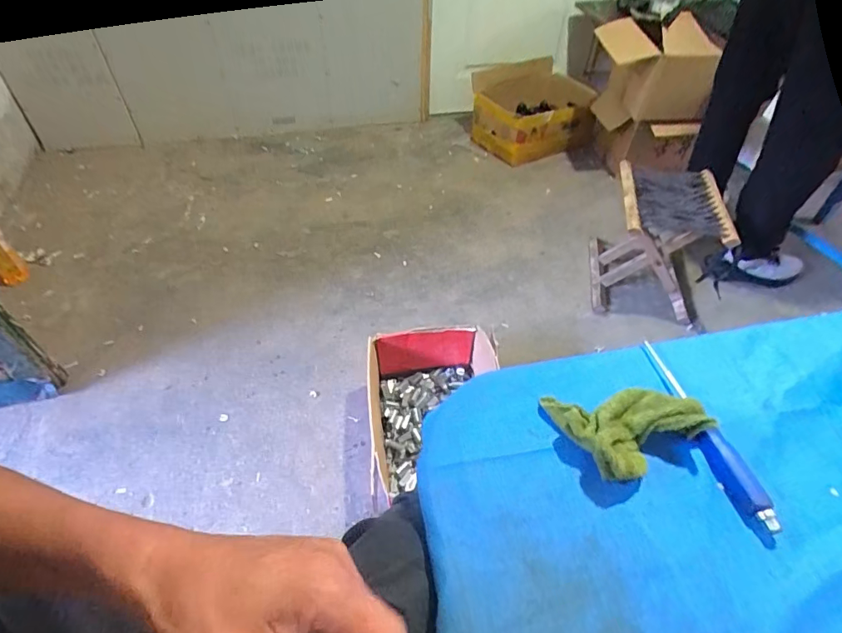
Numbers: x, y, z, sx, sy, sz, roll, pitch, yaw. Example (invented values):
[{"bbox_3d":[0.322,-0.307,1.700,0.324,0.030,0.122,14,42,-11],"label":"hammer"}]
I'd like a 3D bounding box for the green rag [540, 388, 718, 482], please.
[{"bbox_3d":[0.178,0.087,0.413,0.107,0.039,0.090,-18,50,-16],"label":"green rag"}]

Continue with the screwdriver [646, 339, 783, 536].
[{"bbox_3d":[0.251,0.094,0.418,0.024,0.026,0.181,-7,48,-6],"label":"screwdriver"}]

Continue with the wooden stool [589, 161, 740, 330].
[{"bbox_3d":[0.678,-0.235,1.385,0.280,0.311,0.367,10,49,7],"label":"wooden stool"}]

